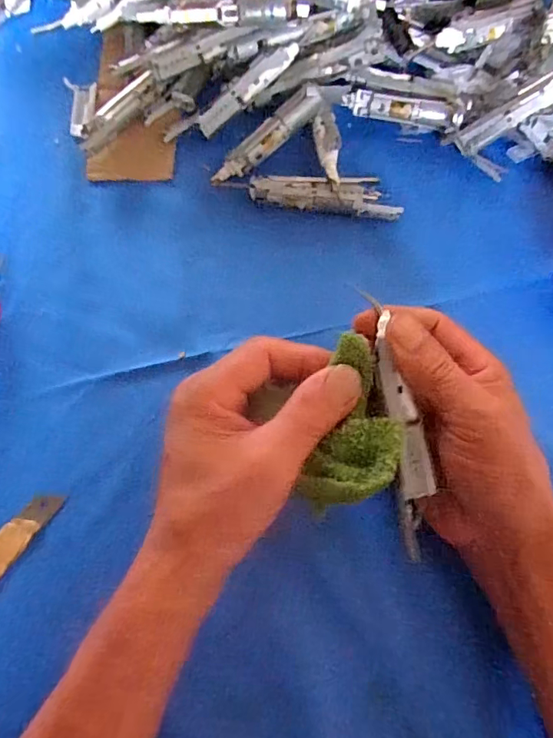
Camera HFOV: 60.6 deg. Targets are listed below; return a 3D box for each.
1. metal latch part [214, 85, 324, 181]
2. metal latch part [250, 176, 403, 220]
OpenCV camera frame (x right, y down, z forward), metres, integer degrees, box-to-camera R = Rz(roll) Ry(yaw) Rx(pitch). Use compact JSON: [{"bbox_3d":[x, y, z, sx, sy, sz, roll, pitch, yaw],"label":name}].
[{"bbox_3d":[-0.008,-0.170,0.348,0.094,0.014,0.018,-38,76,9],"label":"metal latch part"},{"bbox_3d":[0.035,-0.126,0.346,0.106,0.016,0.027,4,74,1],"label":"metal latch part"}]

